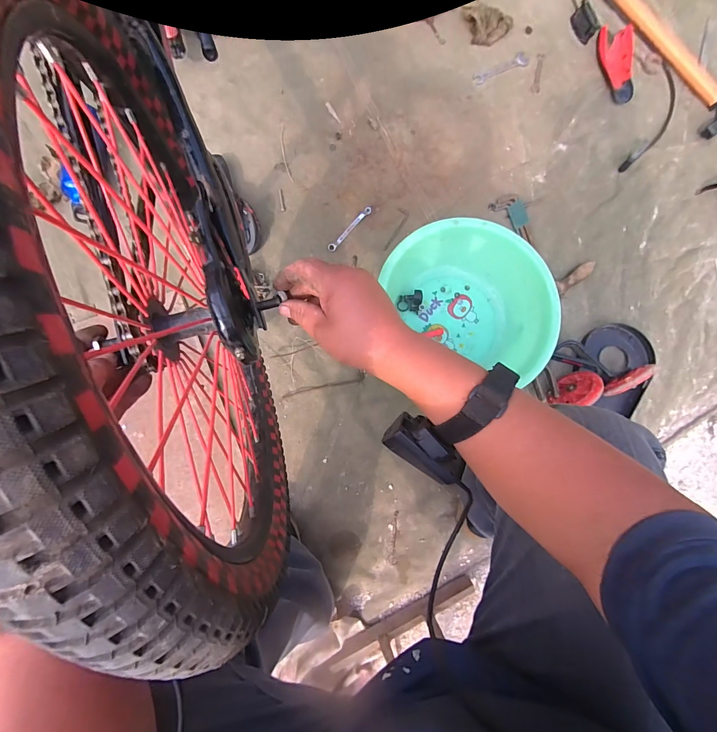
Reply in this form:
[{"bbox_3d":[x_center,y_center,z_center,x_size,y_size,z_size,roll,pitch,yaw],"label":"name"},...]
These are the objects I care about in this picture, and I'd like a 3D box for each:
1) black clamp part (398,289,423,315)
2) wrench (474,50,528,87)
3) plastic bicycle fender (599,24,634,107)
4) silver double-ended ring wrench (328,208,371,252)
[{"bbox_3d":[0.116,-0.147,0.781,0.052,0.025,0.051,6,83,-4],"label":"black clamp part"},{"bbox_3d":[0.371,-0.770,0.900,0.172,0.007,0.038,-31,87,-8],"label":"wrench"},{"bbox_3d":[0.687,-0.790,0.912,0.076,0.032,0.194,-6,84,-6],"label":"plastic bicycle fender"},{"bbox_3d":[-0.018,-0.316,0.798,0.018,0.010,0.142,43,82,1],"label":"silver double-ended ring wrench"}]

